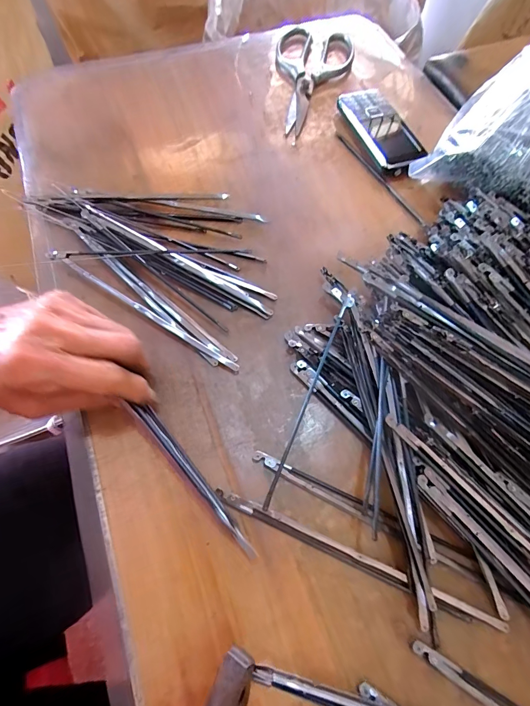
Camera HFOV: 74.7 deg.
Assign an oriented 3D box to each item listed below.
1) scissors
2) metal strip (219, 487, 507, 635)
[{"bbox_3d":[0.052,-0.329,0.417,0.094,0.012,0.202,11,66,4],"label":"scissors"},{"bbox_3d":[0.055,0.128,0.218,0.184,0.006,0.010,23,68,8],"label":"metal strip"}]

